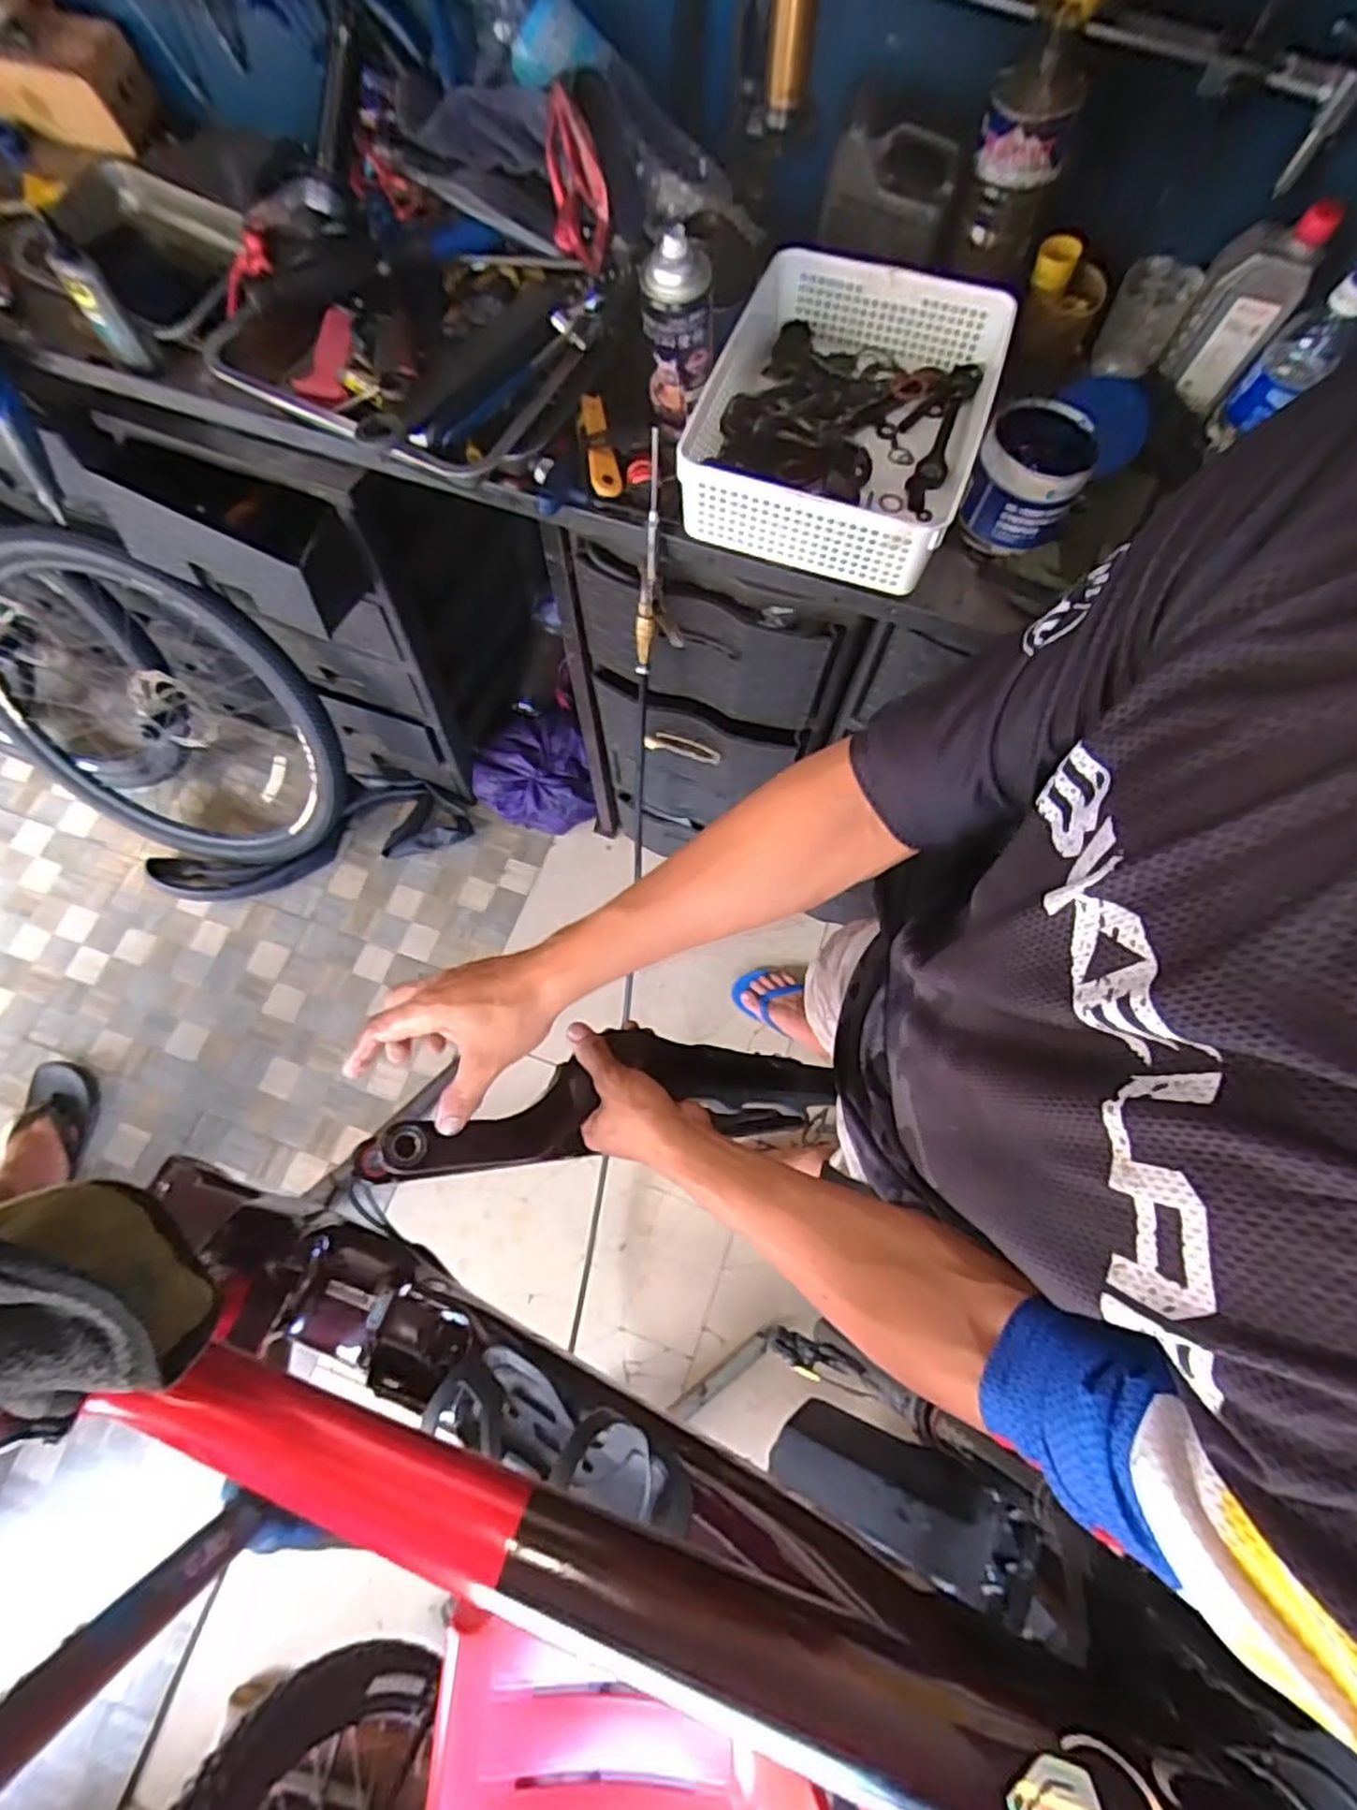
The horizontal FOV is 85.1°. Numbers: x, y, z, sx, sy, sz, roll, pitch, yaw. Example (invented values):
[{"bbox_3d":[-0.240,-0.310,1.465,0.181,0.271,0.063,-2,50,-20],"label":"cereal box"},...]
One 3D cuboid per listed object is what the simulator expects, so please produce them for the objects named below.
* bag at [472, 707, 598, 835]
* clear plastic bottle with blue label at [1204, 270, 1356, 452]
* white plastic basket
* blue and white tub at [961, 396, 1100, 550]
[{"bbox_3d":[-0.300,-0.273,1.542,0.229,0.130,0.240,-9,73,-4],"label":"bag"},{"bbox_3d":[0.596,-0.526,0.723,0.045,0.156,0.059,-28,75,-10],"label":"clear plastic bottle with blue label"},{"bbox_3d":[0.161,-0.474,0.713,0.252,0.097,0.329,19,73,5],"label":"white plastic basket"},{"bbox_3d":[0.334,-0.412,0.705,0.094,0.091,0.103,0,72,-1],"label":"blue and white tub"}]

